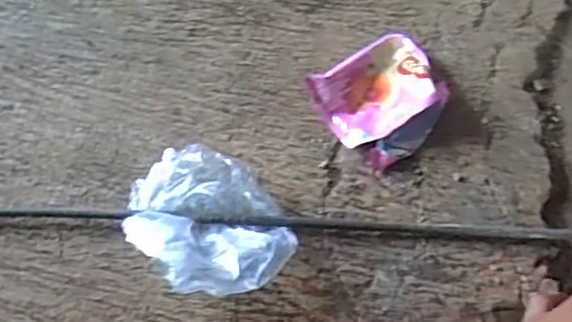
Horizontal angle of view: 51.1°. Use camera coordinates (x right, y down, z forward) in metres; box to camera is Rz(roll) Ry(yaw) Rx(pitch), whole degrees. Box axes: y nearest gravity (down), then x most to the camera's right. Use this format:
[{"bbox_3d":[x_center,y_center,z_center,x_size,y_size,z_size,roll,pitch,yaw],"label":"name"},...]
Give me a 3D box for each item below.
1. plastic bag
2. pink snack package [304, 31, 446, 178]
[{"bbox_3d":[-0.085,0.064,0.638,0.143,0.055,0.184,-40,68,-19],"label":"plastic bag"},{"bbox_3d":[0.123,-0.081,0.726,0.162,0.036,0.144,-34,68,-18],"label":"pink snack package"}]

